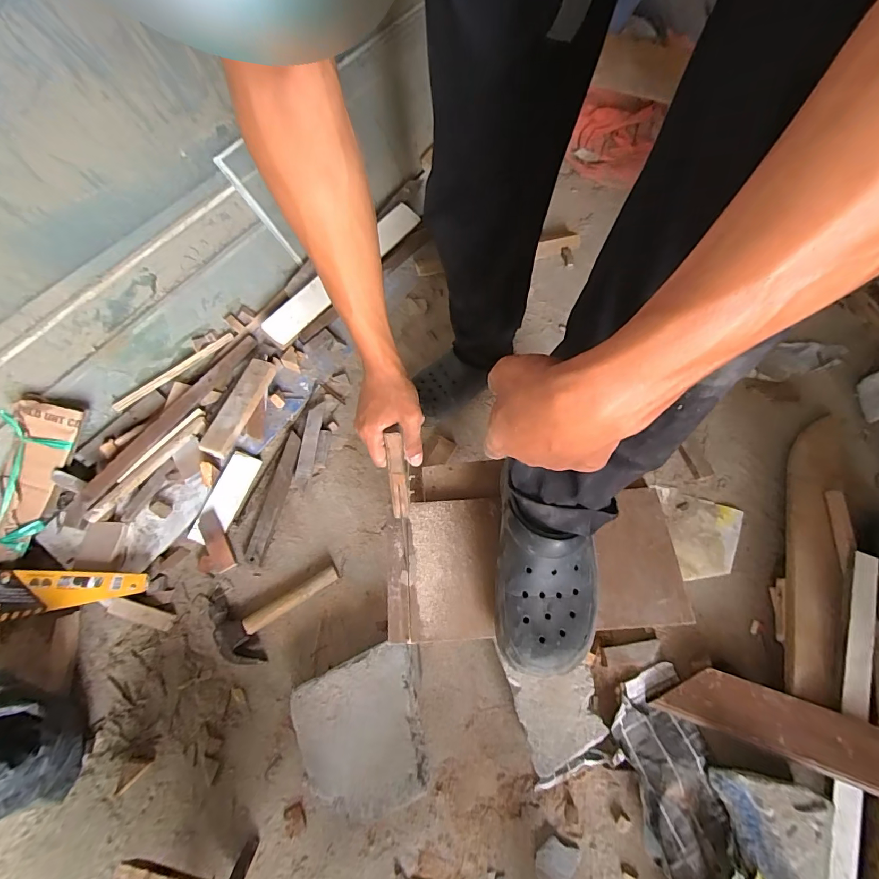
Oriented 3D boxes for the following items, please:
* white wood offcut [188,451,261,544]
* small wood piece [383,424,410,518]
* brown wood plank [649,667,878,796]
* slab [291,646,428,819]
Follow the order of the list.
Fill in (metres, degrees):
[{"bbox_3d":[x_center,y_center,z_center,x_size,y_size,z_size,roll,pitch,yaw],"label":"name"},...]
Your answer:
[{"bbox_3d":[-0.414,0.109,0.818,0.058,0.021,0.184,14,66,7],"label":"white wood offcut"},{"bbox_3d":[-0.047,0.043,0.487,0.023,0.111,0.009,-4,23,-2],"label":"small wood piece"},{"bbox_3d":[0.539,0.434,0.627,0.379,0.037,0.091,11,65,20],"label":"brown wood plank"},{"bbox_3d":[-0.120,0.432,0.646,0.190,0.071,0.216,-5,65,-2],"label":"slab"}]

